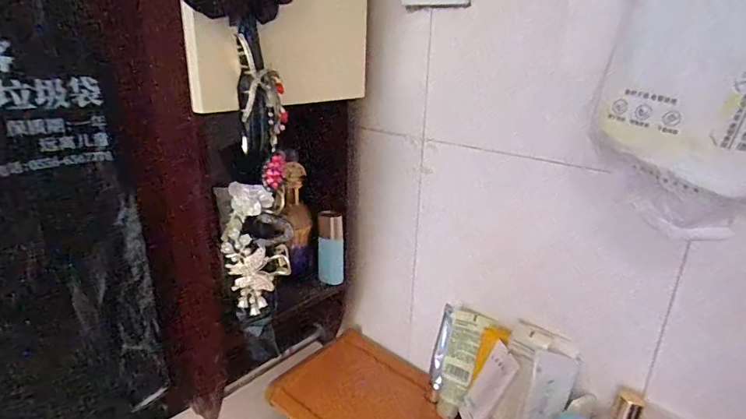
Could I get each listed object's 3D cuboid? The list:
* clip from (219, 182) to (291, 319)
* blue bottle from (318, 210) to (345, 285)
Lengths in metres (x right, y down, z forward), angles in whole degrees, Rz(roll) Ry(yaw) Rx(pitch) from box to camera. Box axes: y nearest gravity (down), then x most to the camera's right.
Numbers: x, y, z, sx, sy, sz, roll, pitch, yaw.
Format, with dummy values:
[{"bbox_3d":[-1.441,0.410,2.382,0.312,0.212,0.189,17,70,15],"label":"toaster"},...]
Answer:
[{"bbox_3d":[-0.120,0.038,0.460,0.064,0.138,0.029,-3,21,-15],"label":"clip"},{"bbox_3d":[-0.059,0.053,0.626,0.035,0.103,0.027,-2,21,-11],"label":"blue bottle"}]

